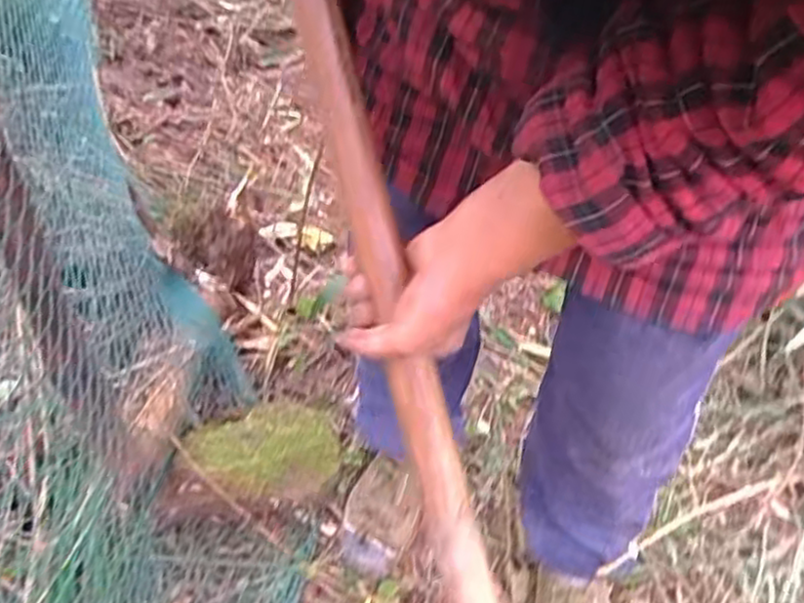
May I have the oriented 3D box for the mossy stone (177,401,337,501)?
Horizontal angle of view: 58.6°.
[{"bbox_3d":[-0.176,0.190,0.914,0.186,0.084,0.155,-2,48,-8],"label":"mossy stone"}]

